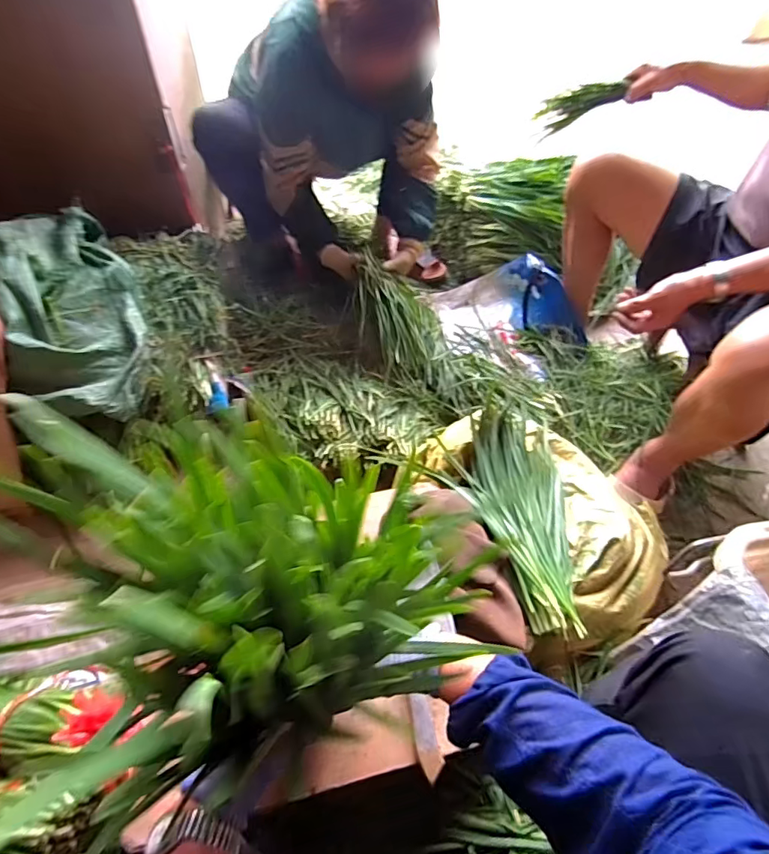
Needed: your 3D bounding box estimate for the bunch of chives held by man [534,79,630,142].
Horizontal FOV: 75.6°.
[{"bbox_3d":[0.503,-0.839,1.283,0.213,0.088,0.055,-8,47,28],"label":"bunch of chives held by man"}]

